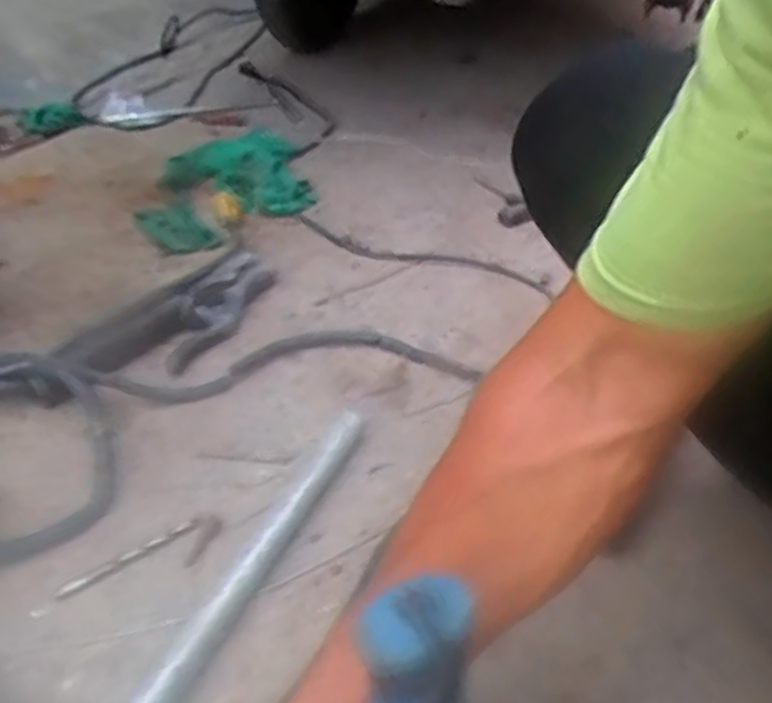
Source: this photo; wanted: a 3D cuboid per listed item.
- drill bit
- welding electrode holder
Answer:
[{"bbox_3d":[-0.199,0.159,0.573,0.109,0.004,0.010,-26,47,-27],"label":"drill bit"},{"bbox_3d":[-0.223,-0.031,0.766,0.099,0.038,0.290,24,46,25],"label":"welding electrode holder"}]

